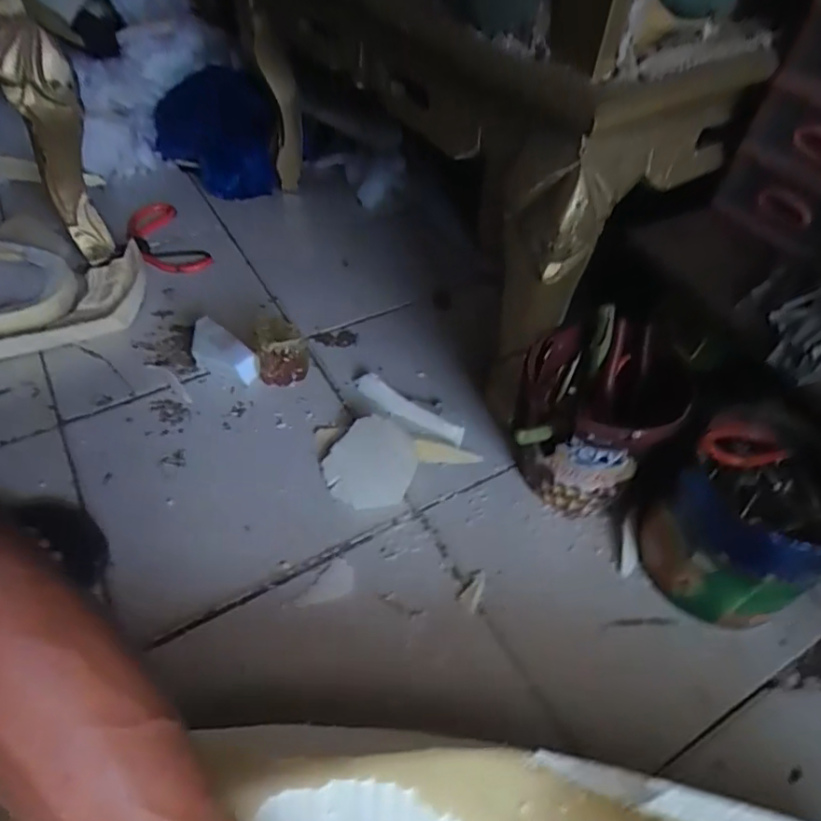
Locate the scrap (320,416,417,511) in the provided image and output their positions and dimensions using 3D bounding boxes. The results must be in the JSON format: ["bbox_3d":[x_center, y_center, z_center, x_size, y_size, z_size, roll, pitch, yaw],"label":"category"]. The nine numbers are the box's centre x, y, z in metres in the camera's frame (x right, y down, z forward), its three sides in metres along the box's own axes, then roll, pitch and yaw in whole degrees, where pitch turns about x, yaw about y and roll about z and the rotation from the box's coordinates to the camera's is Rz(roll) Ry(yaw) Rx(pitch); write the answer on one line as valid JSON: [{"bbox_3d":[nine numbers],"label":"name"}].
[{"bbox_3d":[-0.044,0.057,0.648,0.098,0.010,0.099,-6,66,13],"label":"scrap"}]

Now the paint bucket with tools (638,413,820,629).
[{"bbox_3d":[0.311,0.102,0.551,0.136,0.163,0.140,2,50,-2],"label":"paint bucket with tools"}]

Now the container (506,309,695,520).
[{"bbox_3d":[0.188,0.011,0.605,0.154,0.171,0.122,9,51,4],"label":"container"}]

